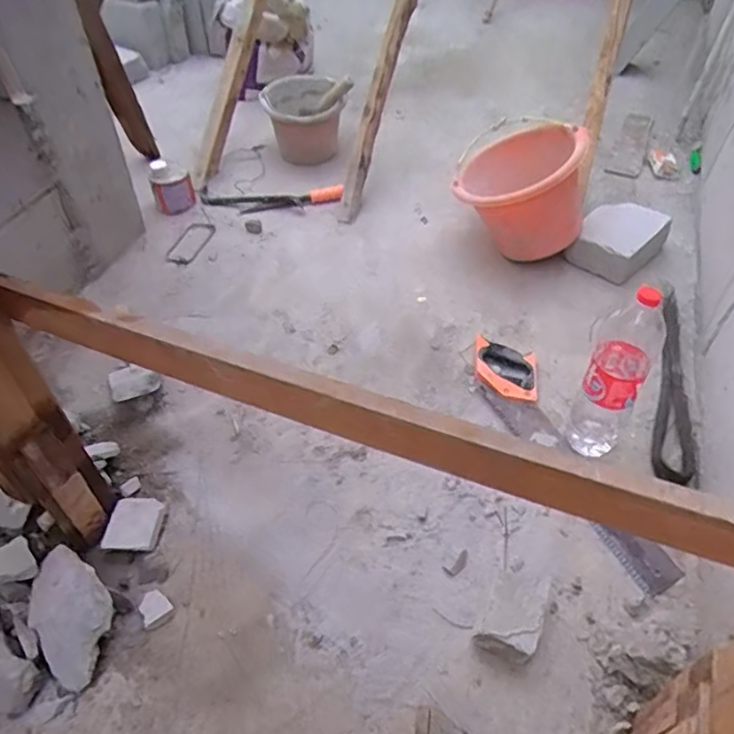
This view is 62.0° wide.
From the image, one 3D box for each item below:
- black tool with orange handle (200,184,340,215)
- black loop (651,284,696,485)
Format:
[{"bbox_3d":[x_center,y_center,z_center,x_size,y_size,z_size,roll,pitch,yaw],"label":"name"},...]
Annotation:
[{"bbox_3d":[-0.242,-0.422,1.534,0.360,0.046,0.088,-4,47,-4],"label":"black tool with orange handle"},{"bbox_3d":[0.563,0.011,1.117,0.063,0.036,0.441,13,49,12],"label":"black loop"}]

